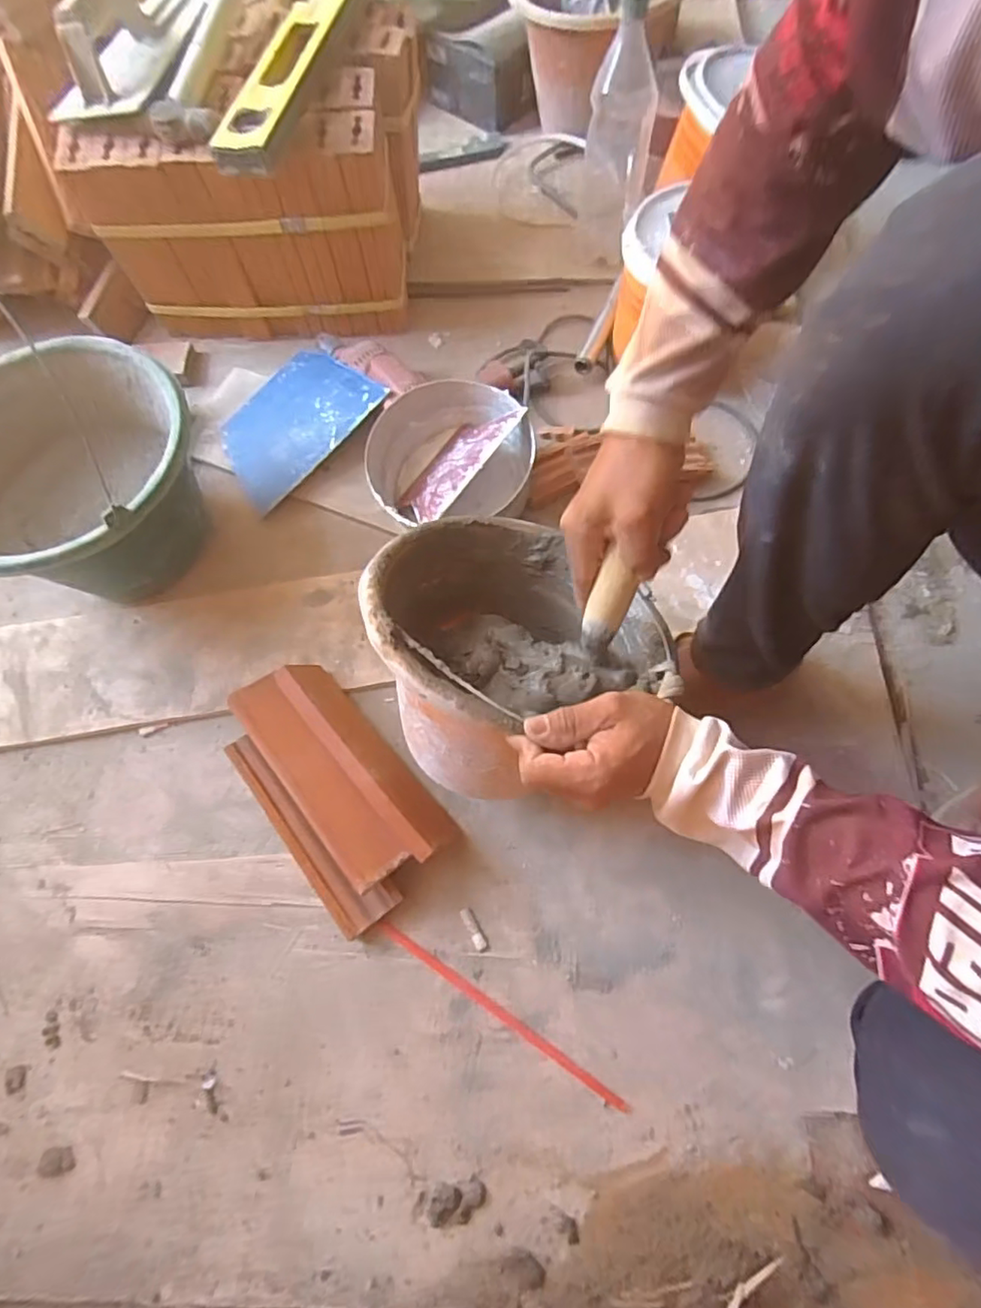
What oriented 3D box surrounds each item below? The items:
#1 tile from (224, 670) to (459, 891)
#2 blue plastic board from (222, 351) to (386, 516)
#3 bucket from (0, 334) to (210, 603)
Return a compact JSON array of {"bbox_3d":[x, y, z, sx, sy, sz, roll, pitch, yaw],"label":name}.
[{"bbox_3d":[-0.146,0.112,0.589,0.097,0.075,0.234,-39,73,-11],"label":"tile"},{"bbox_3d":[-0.249,-0.295,0.755,0.205,0.008,0.148,-42,71,4],"label":"blue plastic board"},{"bbox_3d":[-0.428,-0.171,0.652,0.260,0.174,0.256,-1,72,2],"label":"bucket"}]

